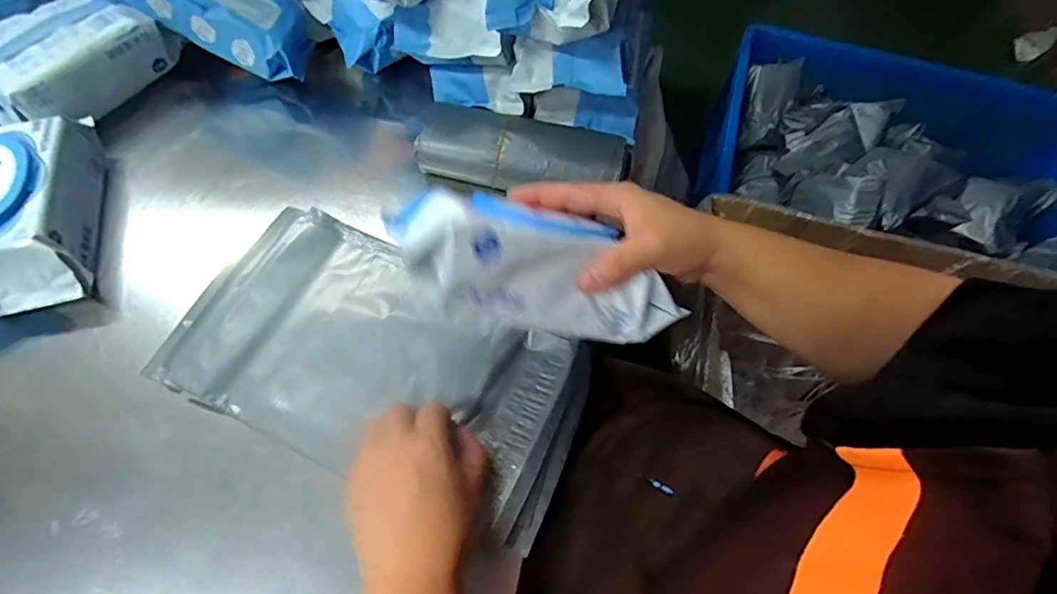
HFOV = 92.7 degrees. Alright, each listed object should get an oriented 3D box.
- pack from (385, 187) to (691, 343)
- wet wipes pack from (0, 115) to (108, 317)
[{"bbox_3d":[0.011,-0.015,0.339,0.195,0.066,0.071,20,60,-18],"label":"pack"},{"bbox_3d":[-0.456,-0.074,0.451,0.107,0.078,0.194,-14,64,-11],"label":"wet wipes pack"}]

